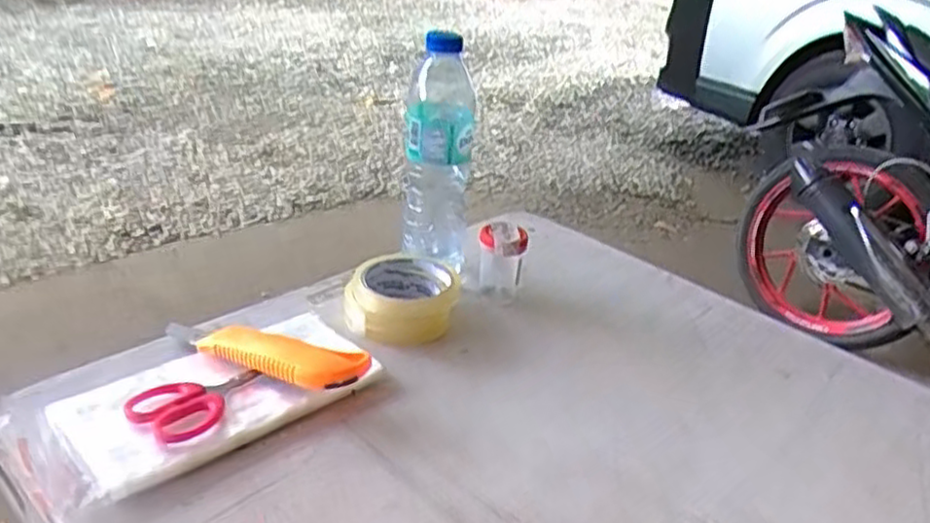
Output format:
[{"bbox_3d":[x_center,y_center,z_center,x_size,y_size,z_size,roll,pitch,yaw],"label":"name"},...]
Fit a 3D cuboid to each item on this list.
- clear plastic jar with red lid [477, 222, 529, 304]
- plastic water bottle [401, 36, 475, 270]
[{"bbox_3d":[0.033,0.001,0.681,0.043,0.069,0.033,10,29,5],"label":"clear plastic jar with red lid"},{"bbox_3d":[-0.024,-0.098,0.664,0.065,0.198,0.070,5,29,-4],"label":"plastic water bottle"}]

